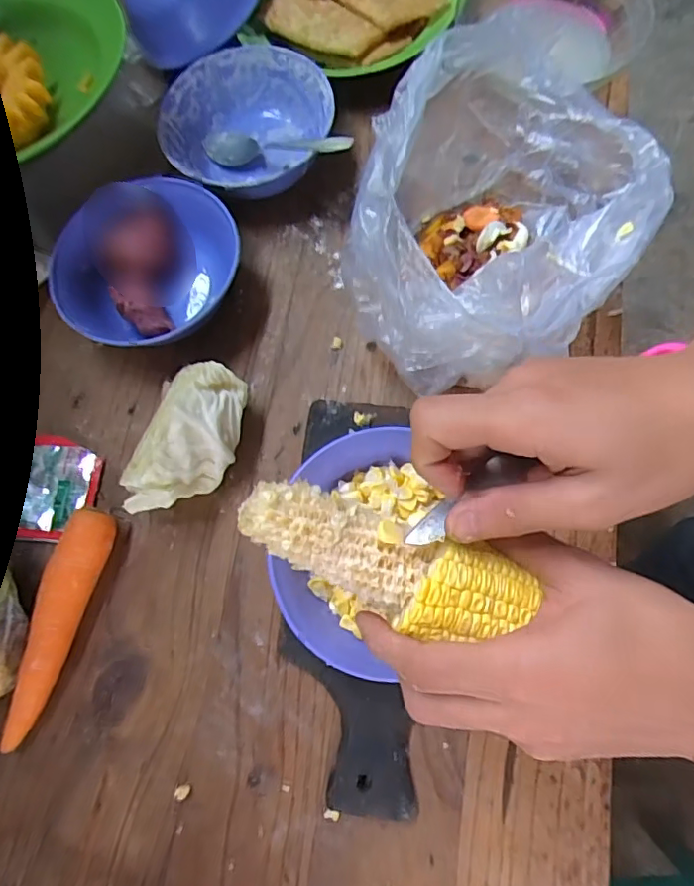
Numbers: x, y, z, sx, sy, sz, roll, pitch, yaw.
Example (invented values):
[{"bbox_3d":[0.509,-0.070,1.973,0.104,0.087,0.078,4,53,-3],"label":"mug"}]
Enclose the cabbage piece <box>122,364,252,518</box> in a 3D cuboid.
[{"bbox_3d":[-0.111,-0.002,0.390,0.065,0.071,0.110,13,75,6],"label":"cabbage piece"}]

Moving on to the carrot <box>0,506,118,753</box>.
[{"bbox_3d":[-0.194,0.123,0.378,0.035,0.030,0.154,12,75,5],"label":"carrot"}]

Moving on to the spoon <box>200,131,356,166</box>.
[{"bbox_3d":[-0.061,-0.252,0.471,0.165,0.017,0.031,20,74,35],"label":"spoon"}]

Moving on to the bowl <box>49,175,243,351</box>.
[{"bbox_3d":[-0.160,-0.140,0.447,0.120,0.046,0.144,25,76,9],"label":"bowl"}]

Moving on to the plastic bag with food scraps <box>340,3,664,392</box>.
[{"bbox_3d":[0.106,-0.151,0.389,0.188,0.131,0.267,18,75,7],"label":"plastic bag with food scraps"}]

